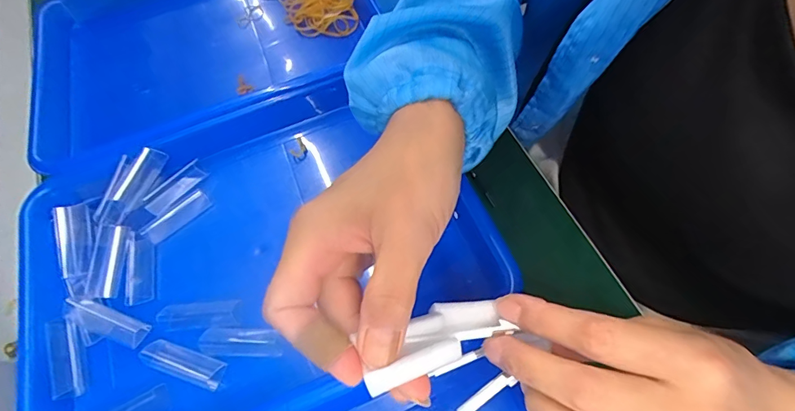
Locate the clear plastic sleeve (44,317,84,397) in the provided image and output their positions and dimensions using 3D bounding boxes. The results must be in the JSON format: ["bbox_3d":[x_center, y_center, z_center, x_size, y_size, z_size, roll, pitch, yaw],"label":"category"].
[{"bbox_3d":[-0.230,0.104,0.294,0.016,0.008,0.054,-20,75,-9],"label":"clear plastic sleeve"}]

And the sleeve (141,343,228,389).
[{"bbox_3d":[-0.149,0.108,0.294,0.059,0.008,0.018,14,66,13],"label":"sleeve"}]

